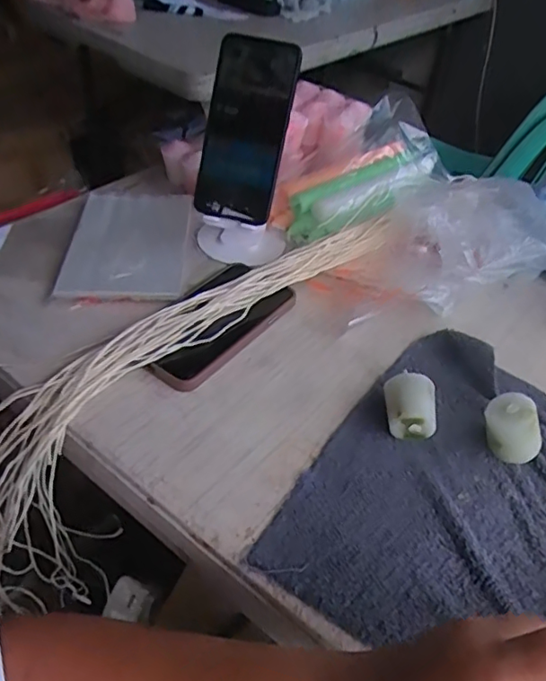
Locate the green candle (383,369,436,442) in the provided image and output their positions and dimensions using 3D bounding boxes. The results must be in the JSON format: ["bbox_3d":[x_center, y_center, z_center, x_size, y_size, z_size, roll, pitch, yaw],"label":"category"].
[{"bbox_3d":[0.104,0.051,0.428,0.034,0.041,0.038,8,42,0],"label":"green candle"}]

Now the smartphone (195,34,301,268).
[{"bbox_3d":[-0.029,-0.176,0.545,0.093,0.187,0.095,2,42,-6],"label":"smartphone"}]

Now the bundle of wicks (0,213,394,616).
[{"bbox_3d":[-0.072,0.033,0.520,0.497,0.180,0.068,-40,58,-17],"label":"bundle of wicks"}]

